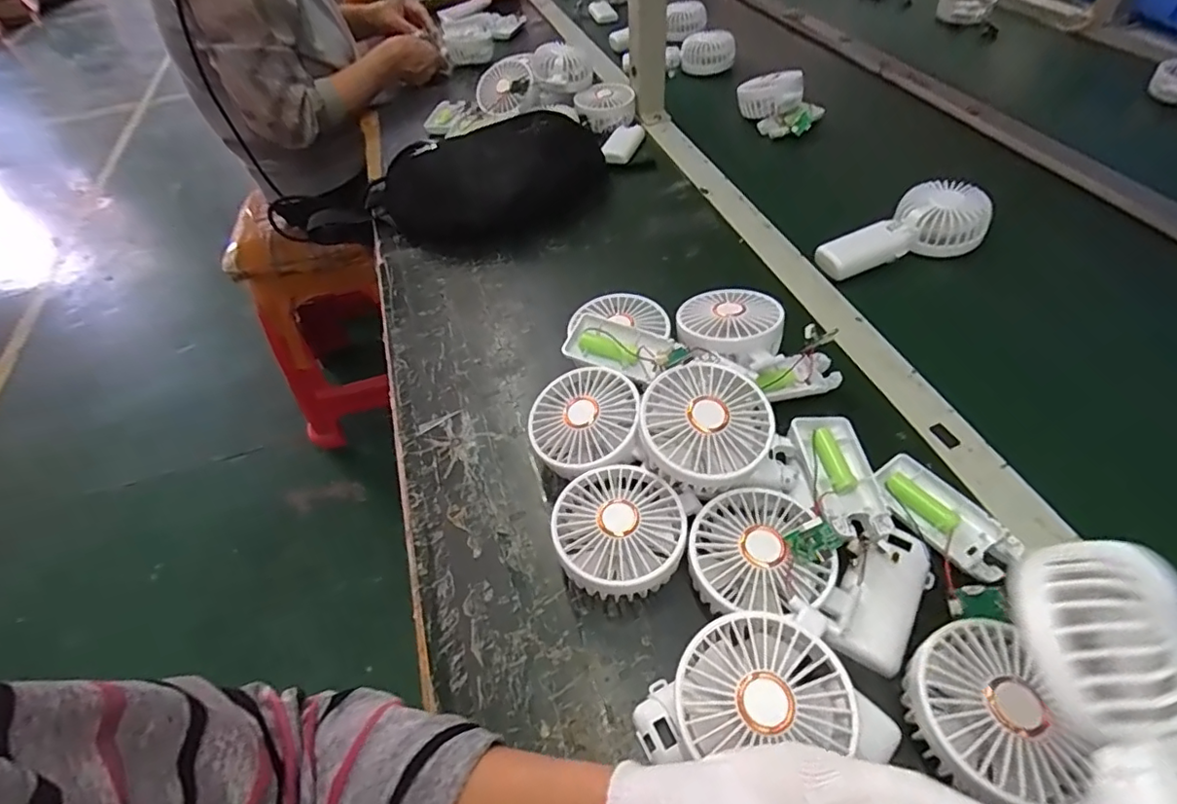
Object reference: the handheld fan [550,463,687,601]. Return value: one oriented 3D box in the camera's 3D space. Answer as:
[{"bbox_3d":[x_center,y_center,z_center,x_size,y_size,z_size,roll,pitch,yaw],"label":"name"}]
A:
[{"bbox_3d":[0.021,0.091,0.382,0.083,0.048,0.085,-3,49,3],"label":"handheld fan"}]

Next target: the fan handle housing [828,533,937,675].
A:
[{"bbox_3d":[0.182,0.116,0.348,0.051,0.020,0.096,43,61,4],"label":"fan handle housing"}]

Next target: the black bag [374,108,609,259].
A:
[{"bbox_3d":[-0.101,-0.256,0.662,0.254,0.083,0.158,-21,50,-13],"label":"black bag"}]

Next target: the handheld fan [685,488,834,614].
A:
[{"bbox_3d":[0.106,0.097,0.360,0.083,0.037,0.081,-3,49,3],"label":"handheld fan"}]

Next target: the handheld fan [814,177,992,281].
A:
[{"bbox_3d":[0.329,-0.176,0.581,0.172,0.042,0.088,-23,51,-14],"label":"handheld fan"}]

